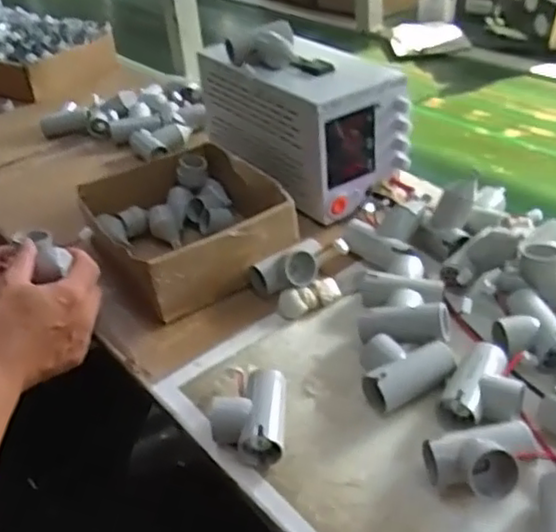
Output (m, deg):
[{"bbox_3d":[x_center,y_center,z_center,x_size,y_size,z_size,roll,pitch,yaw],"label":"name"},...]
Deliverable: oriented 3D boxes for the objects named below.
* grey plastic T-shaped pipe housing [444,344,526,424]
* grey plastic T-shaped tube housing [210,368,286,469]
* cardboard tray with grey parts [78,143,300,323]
[{"bbox_3d":[0.168,0.091,0.521,0.053,0.024,0.075,18,41,29],"label":"grey plastic T-shaped pipe housing"},{"bbox_3d":[-0.022,0.118,0.530,0.056,0.034,0.076,-2,35,4],"label":"grey plastic T-shaped tube housing"},{"bbox_3d":[-0.101,-0.046,0.733,0.184,0.070,0.212,-22,39,-23],"label":"cardboard tray with grey parts"}]

